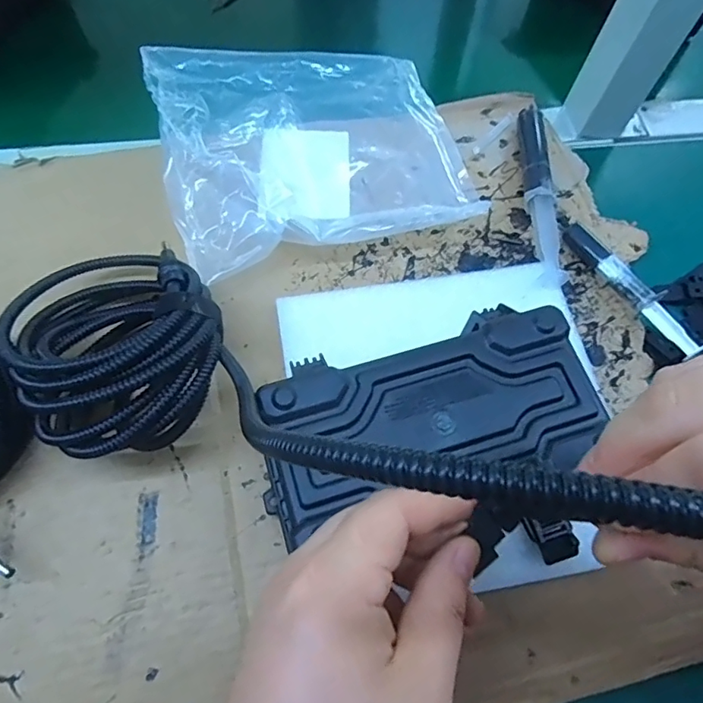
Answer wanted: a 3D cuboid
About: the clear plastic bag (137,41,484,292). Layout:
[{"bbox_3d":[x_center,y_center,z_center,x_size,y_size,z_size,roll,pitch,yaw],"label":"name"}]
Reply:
[{"bbox_3d":[-0.032,-0.171,0.401,0.221,0.040,0.210,-16,67,-11],"label":"clear plastic bag"}]

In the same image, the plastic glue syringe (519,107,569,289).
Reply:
[{"bbox_3d":[0.146,-0.129,0.396,0.029,0.028,0.176,0,65,-3],"label":"plastic glue syringe"}]

